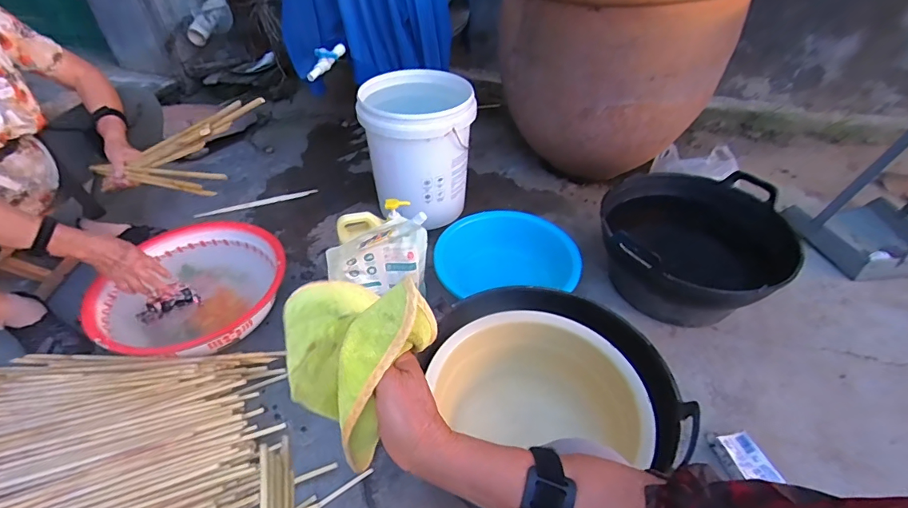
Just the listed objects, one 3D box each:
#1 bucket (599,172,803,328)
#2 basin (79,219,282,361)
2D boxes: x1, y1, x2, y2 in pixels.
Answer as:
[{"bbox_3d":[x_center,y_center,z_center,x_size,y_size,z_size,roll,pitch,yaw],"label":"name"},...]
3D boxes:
[{"bbox_3d":[0.526,-0.015,1.050,0.396,0.225,0.396,0,42,0],"label":"bucket"},{"bbox_3d":[-0.577,0.077,1.005,0.362,0.099,0.379,0,42,0],"label":"basin"}]

